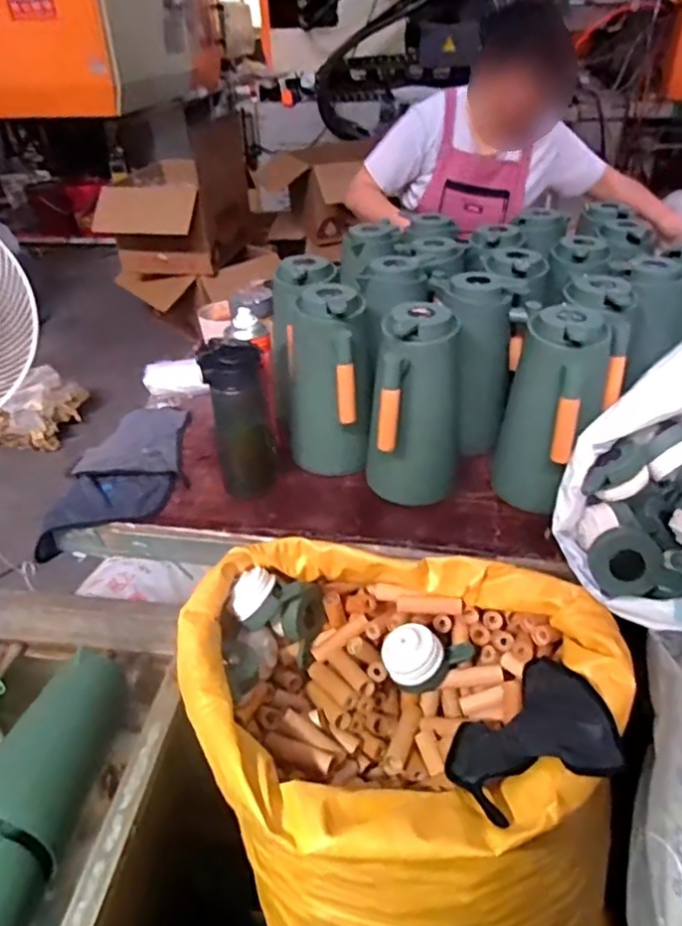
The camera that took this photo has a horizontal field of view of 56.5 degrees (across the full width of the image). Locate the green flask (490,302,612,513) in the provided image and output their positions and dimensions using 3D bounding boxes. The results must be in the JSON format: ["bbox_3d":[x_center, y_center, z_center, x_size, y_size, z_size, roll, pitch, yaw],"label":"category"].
[{"bbox_3d":[0.268,-0.060,0.818,0.123,0.248,0.147,12,37,19],"label":"green flask"}]

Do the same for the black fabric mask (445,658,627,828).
[{"bbox_3d":[0.185,0.273,0.627,0.160,0.052,0.160,-22,29,13],"label":"black fabric mask"}]

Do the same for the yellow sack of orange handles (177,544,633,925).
[{"bbox_3d":[0.072,0.399,0.773,0.460,0.474,0.353,5,35,10],"label":"yellow sack of orange handles"}]

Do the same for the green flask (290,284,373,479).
[{"bbox_3d":[-0.013,-0.103,0.887,0.117,0.245,0.132,-6,35,-6],"label":"green flask"}]

